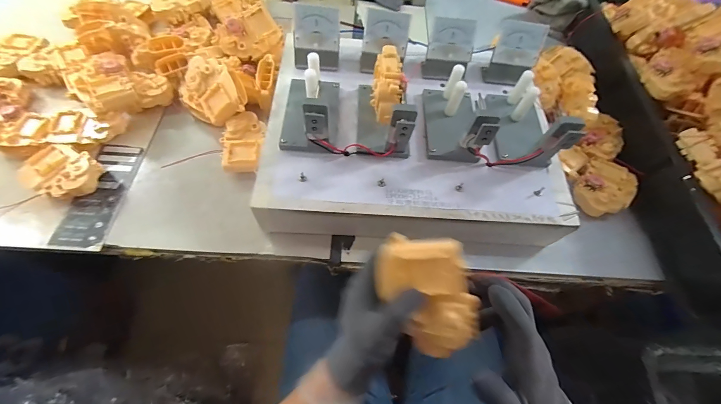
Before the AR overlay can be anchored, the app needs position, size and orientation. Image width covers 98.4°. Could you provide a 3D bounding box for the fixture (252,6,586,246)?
[{"bbox_3d":[0.072,-0.110,0.419,0.378,0.124,0.305,3,62,-1],"label":"fixture"}]

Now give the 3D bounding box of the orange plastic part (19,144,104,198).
[{"bbox_3d":[-0.410,-0.040,0.432,0.092,0.038,0.069,20,63,8],"label":"orange plastic part"}]

